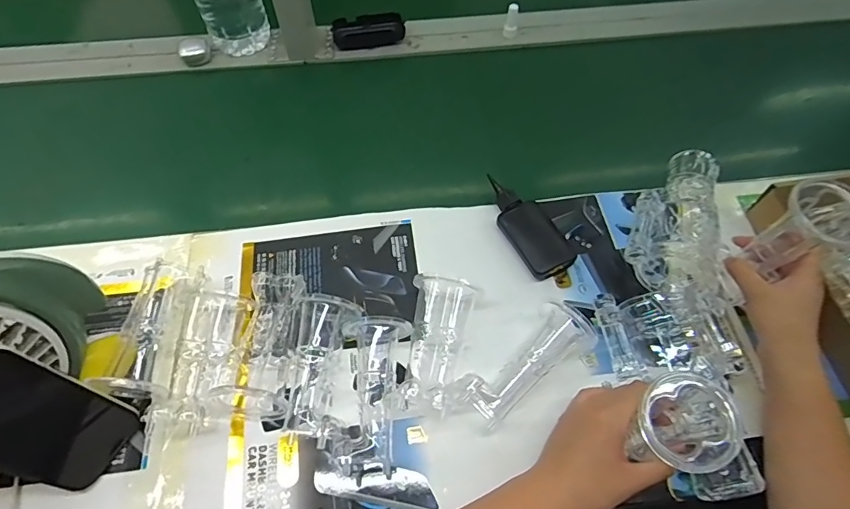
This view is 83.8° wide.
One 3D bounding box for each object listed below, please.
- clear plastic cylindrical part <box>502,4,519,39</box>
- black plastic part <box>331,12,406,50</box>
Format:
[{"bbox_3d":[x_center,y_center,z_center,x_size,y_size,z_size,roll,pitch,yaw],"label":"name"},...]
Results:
[{"bbox_3d":[0.137,-0.369,0.744,0.021,0.046,0.021,0,60,-1],"label":"clear plastic cylindrical part"},{"bbox_3d":[-0.090,-0.357,0.747,0.109,0.028,0.050,-12,61,-8],"label":"black plastic part"}]

